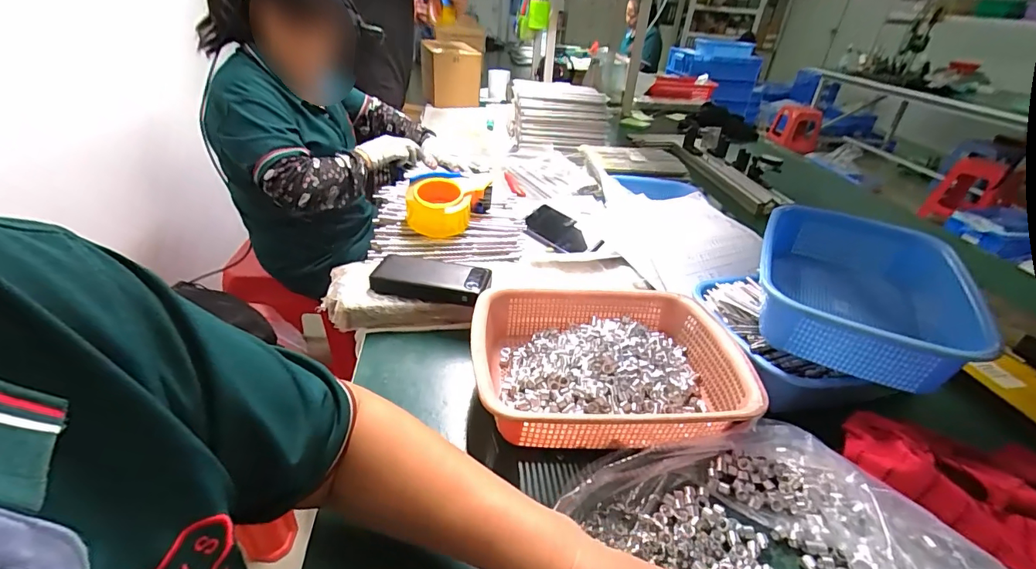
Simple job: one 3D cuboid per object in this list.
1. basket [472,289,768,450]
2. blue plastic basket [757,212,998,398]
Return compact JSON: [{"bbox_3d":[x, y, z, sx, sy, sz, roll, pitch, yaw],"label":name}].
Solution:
[{"bbox_3d":[0.099,0.091,0.514,0.292,0.074,0.210,-1,33,-5],"label":"basket"},{"bbox_3d":[0.393,0.007,0.537,0.190,0.091,0.258,19,36,20],"label":"blue plastic basket"}]

